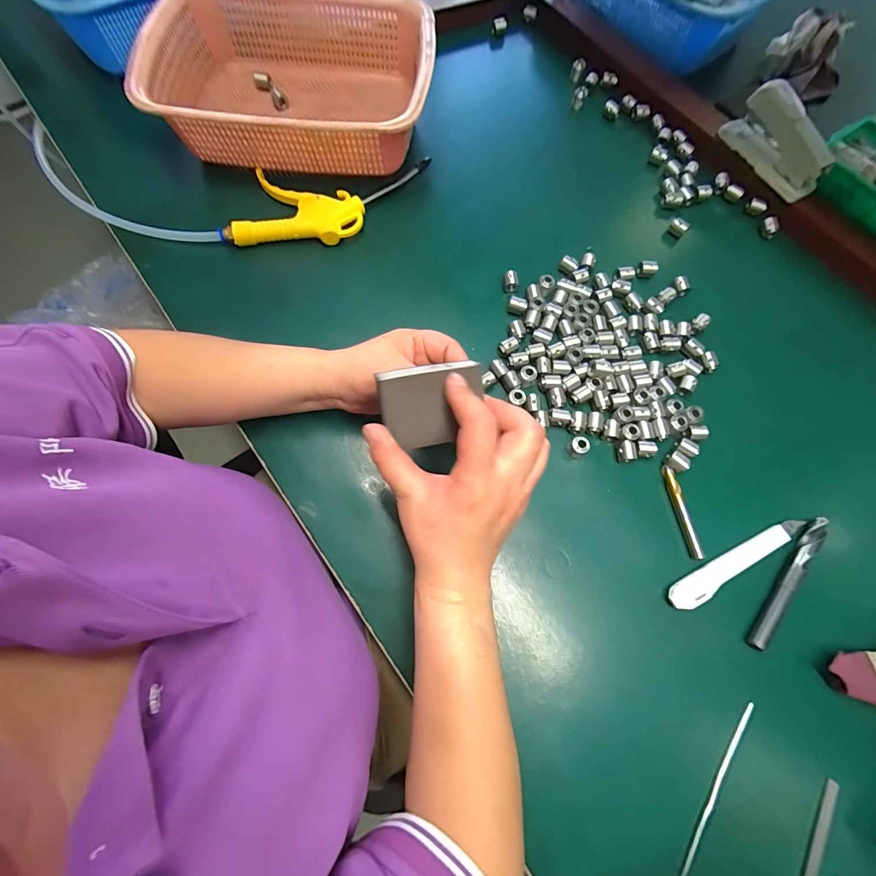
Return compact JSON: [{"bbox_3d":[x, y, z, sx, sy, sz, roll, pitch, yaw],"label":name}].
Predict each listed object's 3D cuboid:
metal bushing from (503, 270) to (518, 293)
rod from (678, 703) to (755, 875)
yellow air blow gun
[{"bbox_3d":[0.078,-0.165,0.397,0.015,0.012,0.020,-3,74,-1],"label":"metal bushing"},{"bbox_3d":[0.202,0.262,0.273,0.009,0.004,0.142,37,77,10],"label":"rod"},{"bbox_3d":[-0.120,-0.263,0.423,0.213,0.028,0.103,-2,74,-1],"label":"yellow air blow gun"}]

